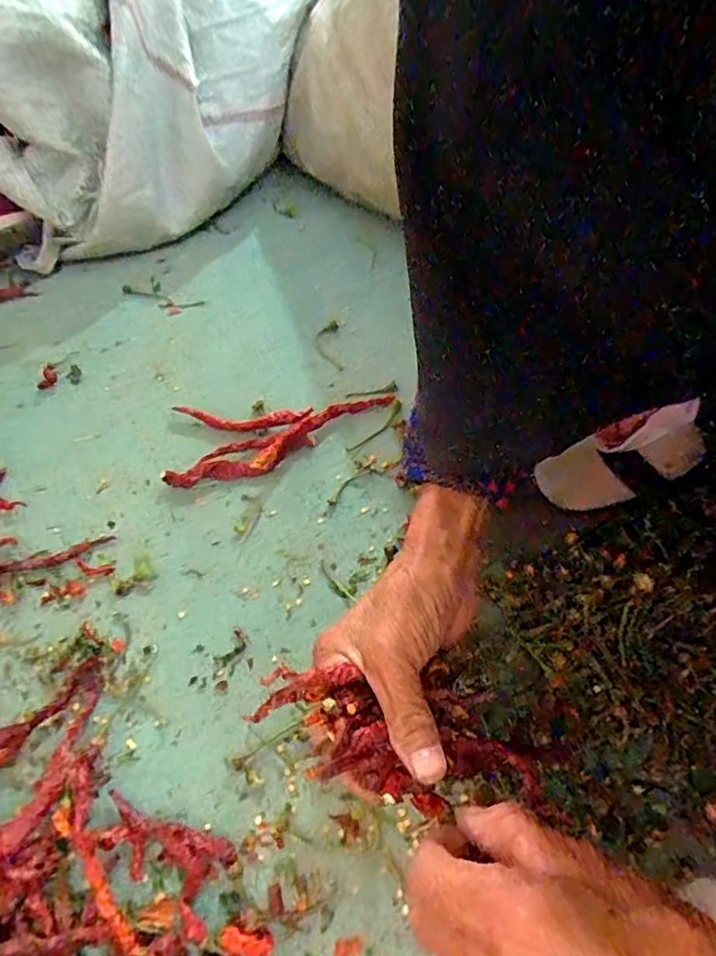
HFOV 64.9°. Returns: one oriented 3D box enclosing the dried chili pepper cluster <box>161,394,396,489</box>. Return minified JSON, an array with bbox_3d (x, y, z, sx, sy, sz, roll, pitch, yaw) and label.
[{"bbox_3d":[-0.064,-0.035,0.473,0.183,0.015,0.080,-2,55,-1],"label":"dried chili pepper cluster"}]

